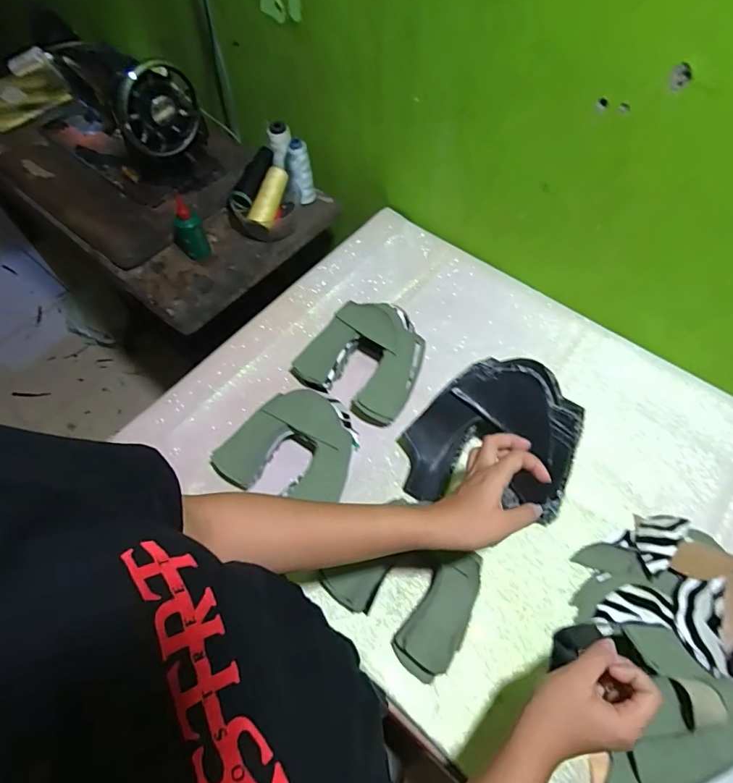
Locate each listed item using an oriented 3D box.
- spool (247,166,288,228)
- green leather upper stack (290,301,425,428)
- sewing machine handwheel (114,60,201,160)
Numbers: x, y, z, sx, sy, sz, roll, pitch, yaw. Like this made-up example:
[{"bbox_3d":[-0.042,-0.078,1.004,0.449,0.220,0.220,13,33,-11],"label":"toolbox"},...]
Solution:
[{"bbox_3d":[-0.170,-0.343,0.818,0.033,0.042,0.113,16,75,10],"label":"spool"},{"bbox_3d":[-0.003,-0.055,0.673,0.170,0.078,0.151,25,64,14],"label":"green leather upper stack"},{"bbox_3d":[-0.341,-0.464,0.759,0.040,0.133,0.130,33,66,18],"label":"sewing machine handwheel"}]

